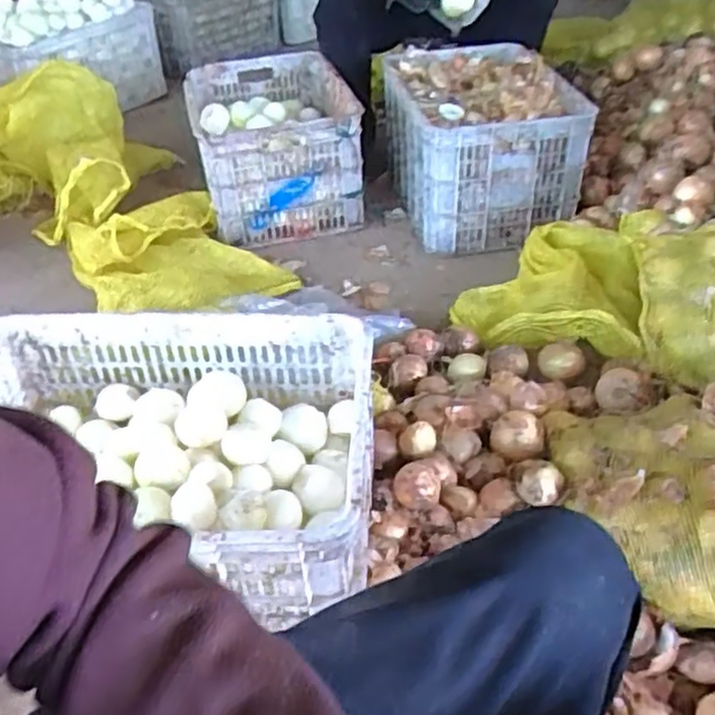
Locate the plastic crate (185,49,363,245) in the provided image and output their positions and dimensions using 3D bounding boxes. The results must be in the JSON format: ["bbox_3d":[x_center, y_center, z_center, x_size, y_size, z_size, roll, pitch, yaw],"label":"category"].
[{"bbox_3d":[-0.200,-0.498,1.695,0.334,0.240,0.489,-12,39,-11],"label":"plastic crate"}]

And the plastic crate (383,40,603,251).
[{"bbox_3d":[0.261,-0.433,1.547,0.327,0.303,0.396,-10,38,-9],"label":"plastic crate"}]

